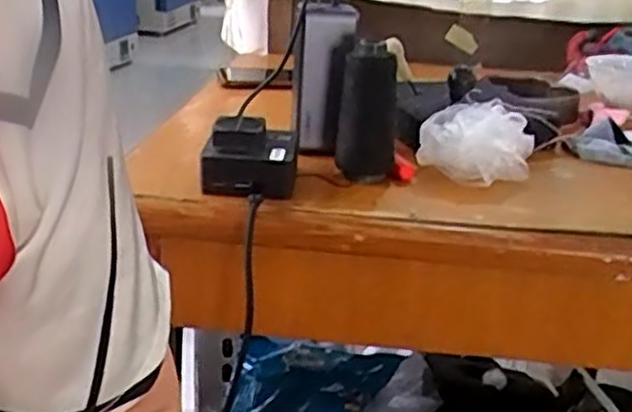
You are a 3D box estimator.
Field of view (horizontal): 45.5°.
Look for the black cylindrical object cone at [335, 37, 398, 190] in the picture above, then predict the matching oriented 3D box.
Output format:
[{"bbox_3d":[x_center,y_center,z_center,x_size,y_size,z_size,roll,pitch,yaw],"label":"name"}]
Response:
[{"bbox_3d":[0.042,-0.080,0.627,0.046,0.110,0.045,4,22,2],"label":"black cylindrical object cone"}]

